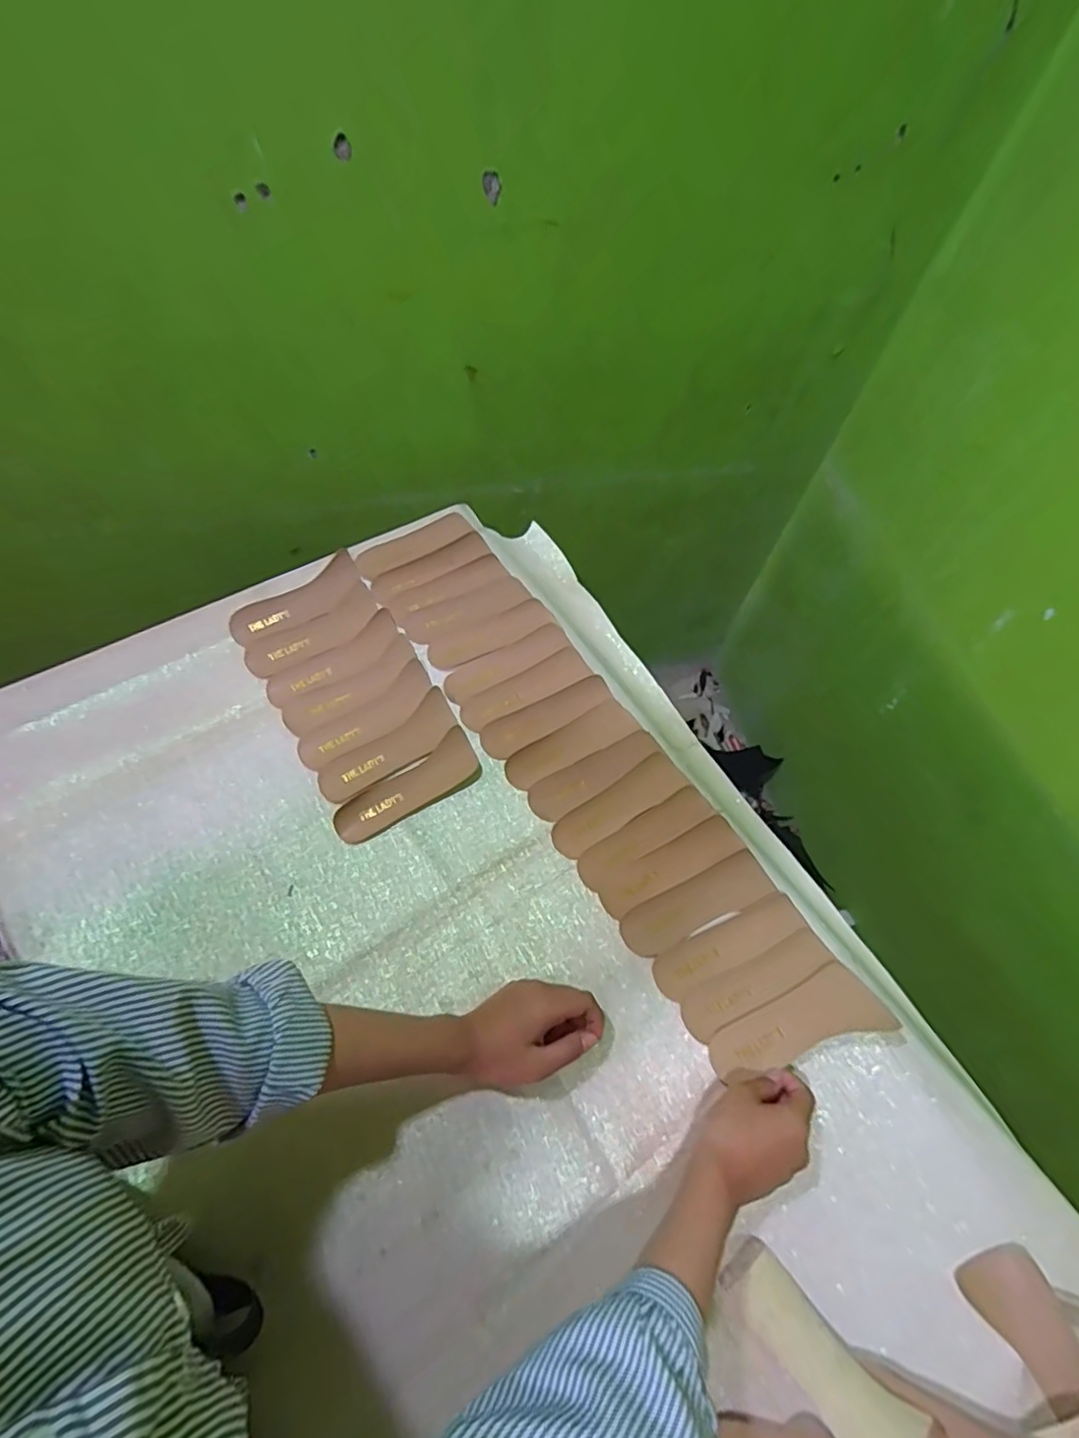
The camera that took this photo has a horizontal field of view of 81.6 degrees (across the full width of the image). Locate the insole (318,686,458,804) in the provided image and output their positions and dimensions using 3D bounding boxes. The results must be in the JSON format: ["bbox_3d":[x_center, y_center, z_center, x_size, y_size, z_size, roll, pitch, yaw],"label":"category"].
[{"bbox_3d":[-0.152,0.031,0.636,0.151,0.007,0.052,-37,70,-19],"label":"insole"}]

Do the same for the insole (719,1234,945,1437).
[{"bbox_3d":[0.194,0.435,0.422,0.051,0.034,0.141,-38,71,-20],"label":"insole"}]

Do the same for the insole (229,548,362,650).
[{"bbox_3d":[-0.273,-0.133,0.712,0.157,0.008,0.057,-39,78,-21],"label":"insole"}]

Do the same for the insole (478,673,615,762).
[{"bbox_3d":[0.007,-0.003,0.665,0.145,0.005,0.041,-27,72,-11],"label":"insole"}]

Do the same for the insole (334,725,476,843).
[{"bbox_3d":[-0.129,0.068,0.618,0.151,0.009,0.050,-33,69,-18],"label":"insole"}]

